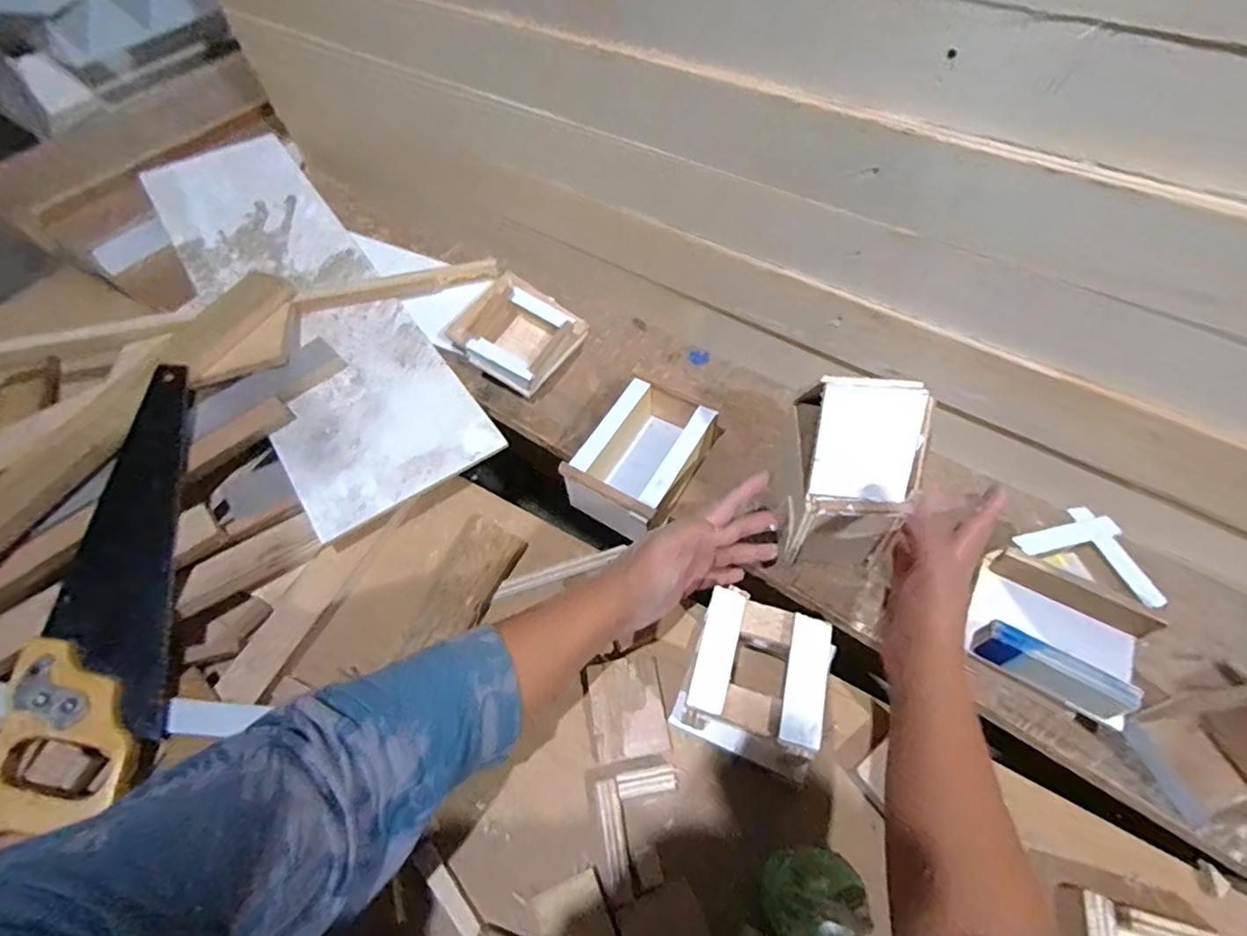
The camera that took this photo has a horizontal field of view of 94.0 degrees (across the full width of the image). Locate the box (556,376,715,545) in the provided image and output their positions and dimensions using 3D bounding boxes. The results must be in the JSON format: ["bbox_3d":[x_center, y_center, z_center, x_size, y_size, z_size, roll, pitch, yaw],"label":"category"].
[{"bbox_3d":[0.021,-0.014,0.566,0.097,0.060,0.157,28,62,17],"label":"box"}]

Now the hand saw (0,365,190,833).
[{"bbox_3d":[-0.438,0.080,0.493,0.107,0.035,0.379,-8,59,-7],"label":"hand saw"}]

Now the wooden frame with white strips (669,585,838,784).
[{"bbox_3d":[0.103,0.163,0.444,0.108,0.083,0.101,19,59,12],"label":"wooden frame with white strips"}]

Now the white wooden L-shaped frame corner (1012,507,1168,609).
[{"bbox_3d":[0.363,0.060,0.451,0.098,0.005,0.061,26,62,19],"label":"white wooden L-shaped frame corner"}]

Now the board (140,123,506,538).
[{"bbox_3d":[-0.388,-0.207,0.692,0.187,0.019,0.651,-31,65,-19],"label":"board"}]

